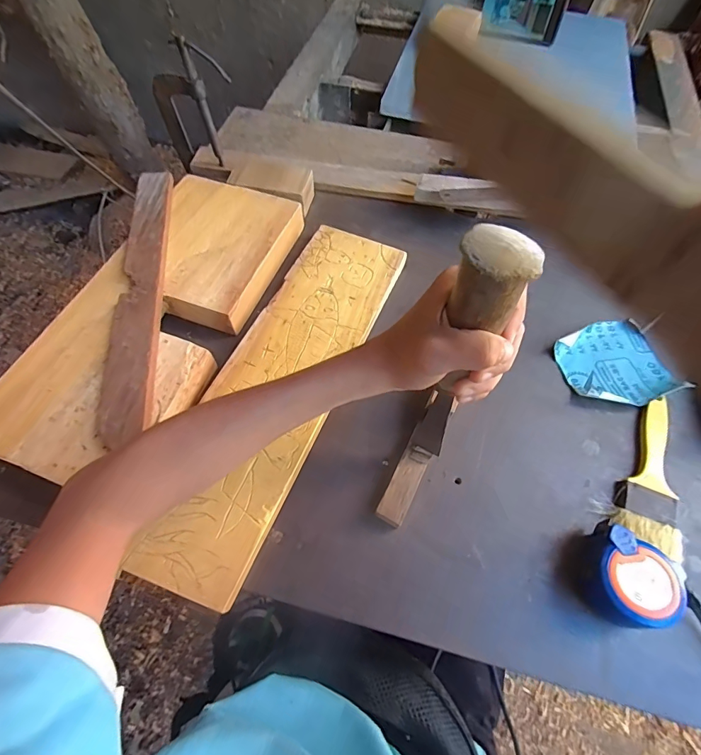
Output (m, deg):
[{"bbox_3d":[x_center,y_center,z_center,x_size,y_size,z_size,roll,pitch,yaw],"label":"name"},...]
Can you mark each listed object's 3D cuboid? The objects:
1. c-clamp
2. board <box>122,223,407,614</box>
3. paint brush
[{"bbox_3d":[-0.201,-0.340,0.524,0.110,0.148,0.048,22,67,12],"label":"c-clamp"},{"bbox_3d":[-0.067,-0.002,0.410,0.115,0.031,0.405,21,67,12],"label":"board"},{"bbox_3d":[0.282,0.084,0.373,0.054,0.020,0.148,27,68,14],"label":"paint brush"}]

